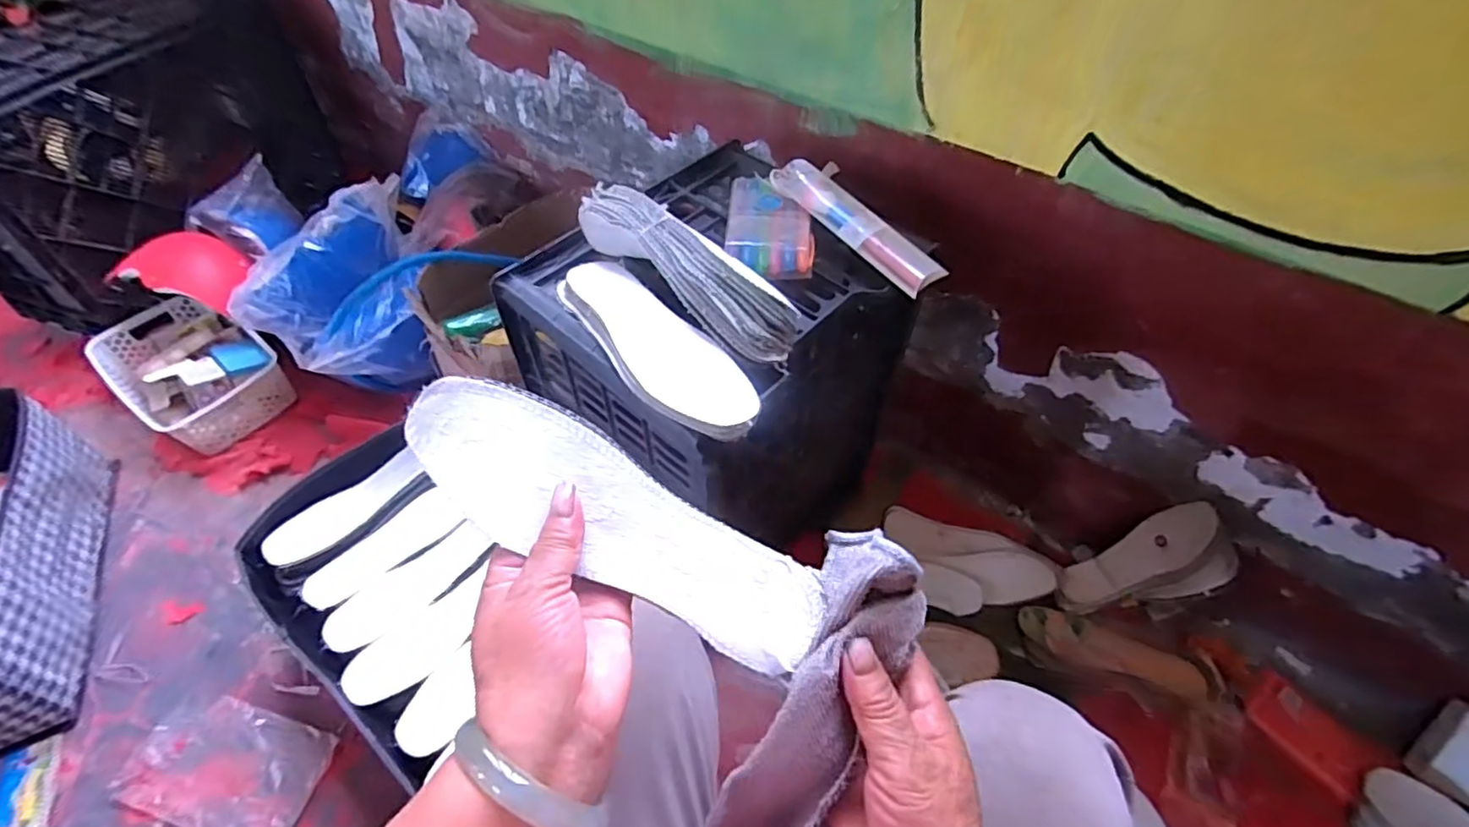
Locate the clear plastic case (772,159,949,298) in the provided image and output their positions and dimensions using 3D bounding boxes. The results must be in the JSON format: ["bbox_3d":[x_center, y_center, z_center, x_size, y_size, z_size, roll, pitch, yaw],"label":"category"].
[{"bbox_3d":[0.115,-0.185,0.621,0.049,0.025,0.195,-32,59,-24],"label":"clear plastic case"}]

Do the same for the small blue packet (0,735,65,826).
[{"bbox_3d":[-0.796,0.434,0.728,0.049,0.017,0.122,-18,55,-15],"label":"small blue packet"}]

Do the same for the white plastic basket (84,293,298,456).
[{"bbox_3d":[-0.891,-0.075,1.057,0.297,0.082,0.194,30,57,20],"label":"white plastic basket"}]

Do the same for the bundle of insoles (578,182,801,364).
[{"bbox_3d":[-0.039,-0.126,0.555,0.073,0.054,0.229,-37,61,-26],"label":"bundle of insoles"}]

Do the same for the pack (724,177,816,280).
[{"bbox_3d":[0.036,-0.187,0.632,0.083,0.017,0.140,5,52,2],"label":"pack"}]

